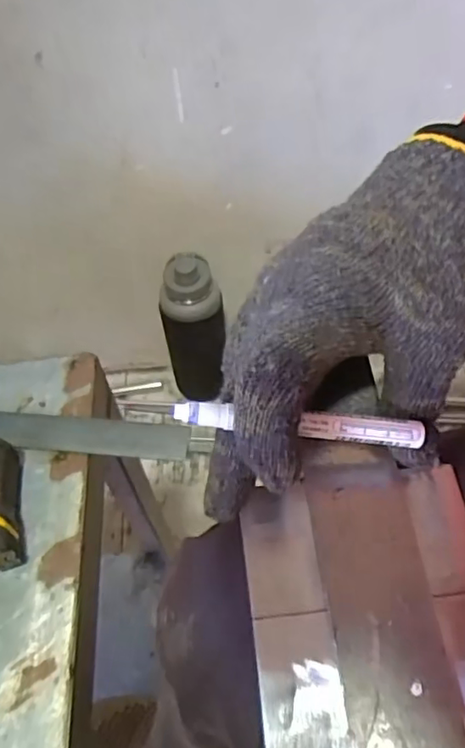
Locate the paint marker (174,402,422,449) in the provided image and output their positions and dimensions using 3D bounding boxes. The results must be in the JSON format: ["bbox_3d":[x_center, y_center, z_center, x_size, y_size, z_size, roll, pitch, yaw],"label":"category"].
[{"bbox_3d":[0.029,0.020,0.243,0.105,0.008,0.009,7,55,-9],"label":"paint marker"}]

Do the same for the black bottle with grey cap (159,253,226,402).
[{"bbox_3d":[-0.061,-0.067,0.952,0.092,0.312,0.068,-11,55,-4],"label":"black bottle with grey cap"}]

